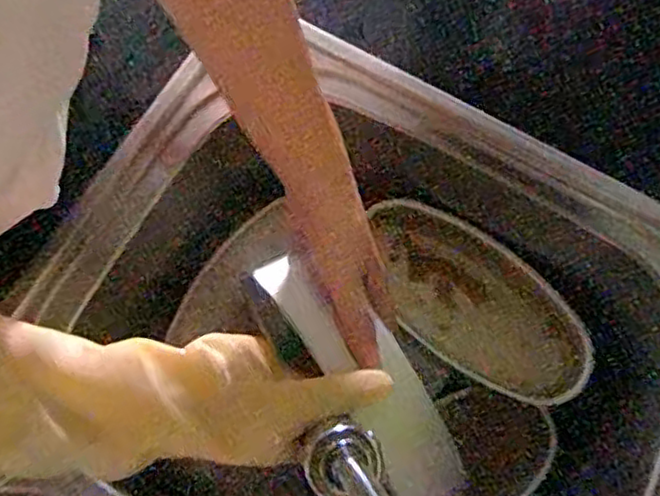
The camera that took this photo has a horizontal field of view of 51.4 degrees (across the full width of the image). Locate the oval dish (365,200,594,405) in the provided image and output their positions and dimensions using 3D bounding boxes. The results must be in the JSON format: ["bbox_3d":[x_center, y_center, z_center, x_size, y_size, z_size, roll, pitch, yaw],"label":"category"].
[{"bbox_3d":[0.129,0.043,0.594,0.210,0.026,0.091,42,114,19],"label":"oval dish"}]

